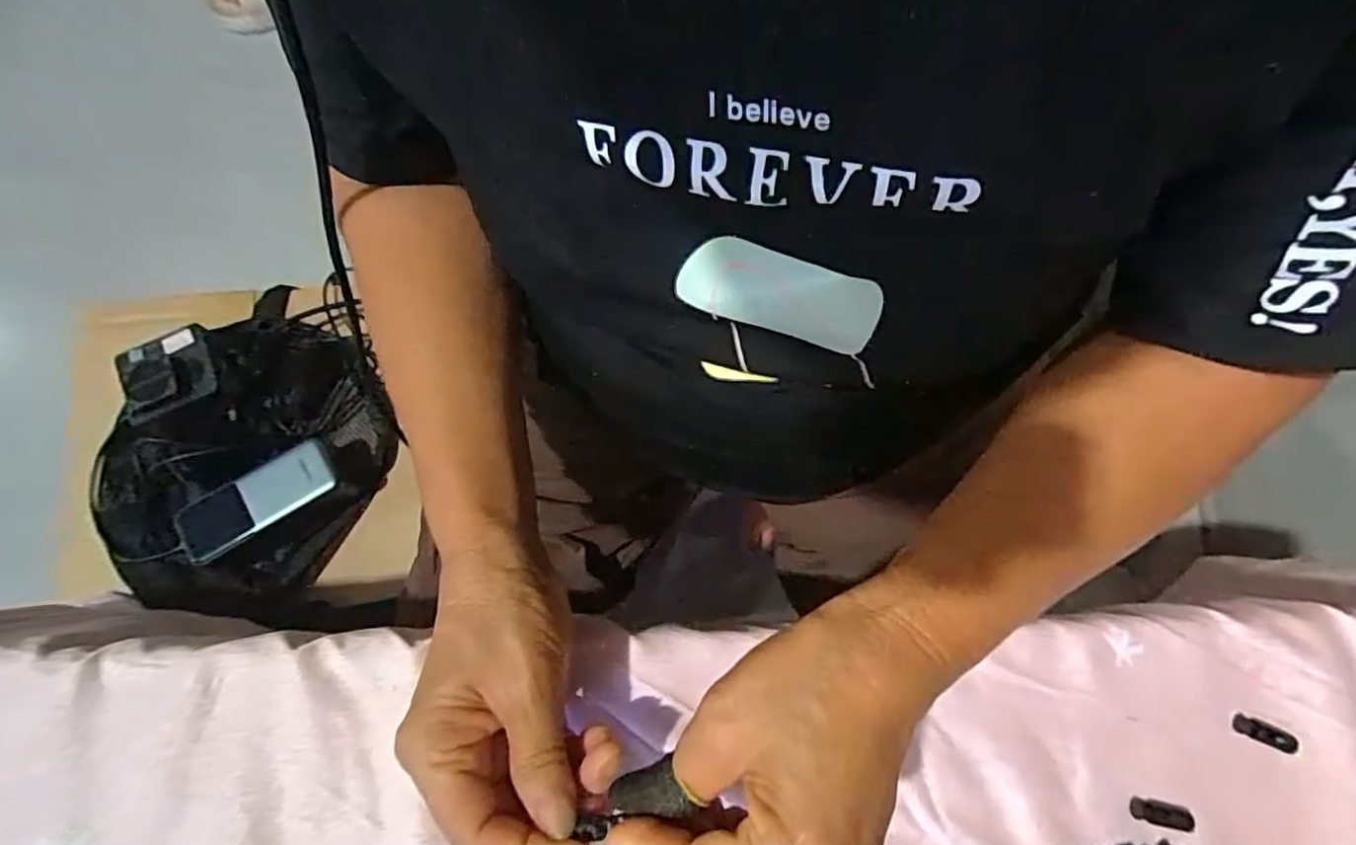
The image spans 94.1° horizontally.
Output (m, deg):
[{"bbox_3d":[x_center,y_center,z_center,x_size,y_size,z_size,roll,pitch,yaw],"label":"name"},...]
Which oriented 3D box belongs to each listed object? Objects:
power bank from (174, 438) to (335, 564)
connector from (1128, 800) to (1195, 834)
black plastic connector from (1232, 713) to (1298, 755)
[{"bbox_3d":[-0.357,0.067,0.538,0.130,0.022,0.047,-30,79,-7],"label":"power bank"},{"bbox_3d":[0.227,0.184,0.296,0.025,0.004,0.010,6,77,14],"label":"connector"},{"bbox_3d":[0.283,0.150,0.305,0.026,0.007,0.011,25,79,5],"label":"black plastic connector"}]

